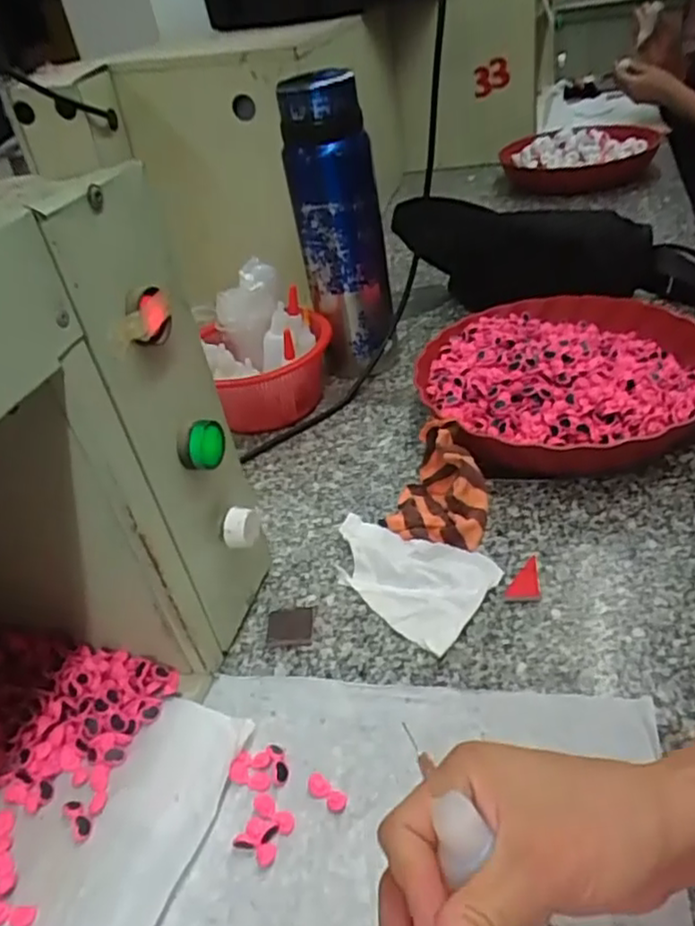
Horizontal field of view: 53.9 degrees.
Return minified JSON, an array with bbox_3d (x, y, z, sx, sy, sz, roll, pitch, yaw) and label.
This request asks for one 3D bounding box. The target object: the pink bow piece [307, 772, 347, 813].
[{"bbox_3d":[-0.011,0.172,0.358,0.012,0.004,0.026,-31,43,-30],"label":"pink bow piece"}]

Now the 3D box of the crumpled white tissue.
[{"bbox_3d":[0.037,0.073,0.474,0.125,0.012,0.079,22,47,37],"label":"crumpled white tissue"}]

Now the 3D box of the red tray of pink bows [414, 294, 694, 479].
[{"bbox_3d":[0.185,-0.069,0.592,0.236,0.061,0.245,2,37,17],"label":"red tray of pink bows"}]

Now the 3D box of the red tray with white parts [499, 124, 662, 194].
[{"bbox_3d":[0.376,-0.482,1.096,0.242,0.061,0.240,-1,37,8],"label":"red tray with white parts"}]

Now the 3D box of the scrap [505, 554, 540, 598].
[{"bbox_3d":[0.117,0.074,0.455,0.020,0.006,0.038,1,37,16],"label":"scrap"}]

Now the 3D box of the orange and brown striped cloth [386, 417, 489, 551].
[{"bbox_3d":[0.070,0.016,0.509,0.070,0.048,0.096,2,37,17],"label":"orange and brown striped cloth"}]

